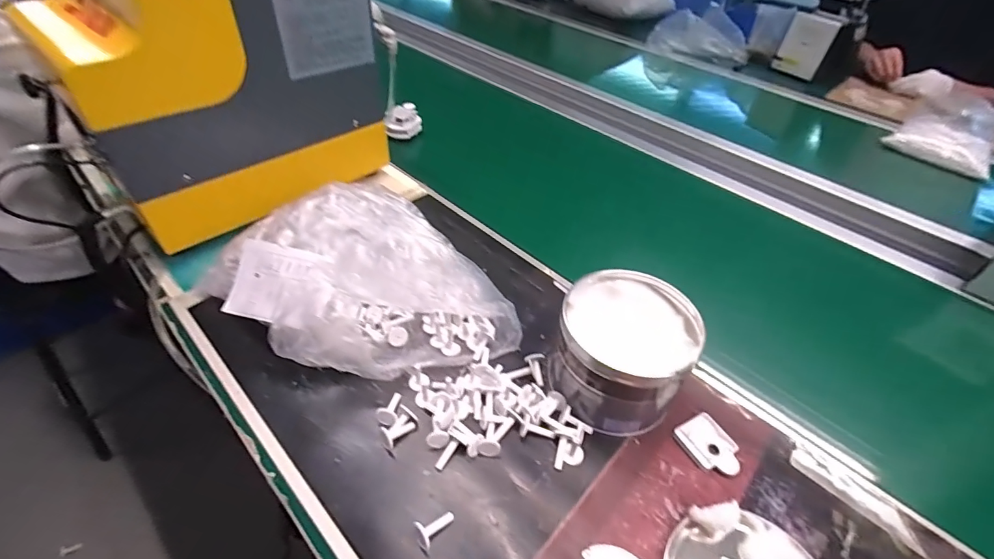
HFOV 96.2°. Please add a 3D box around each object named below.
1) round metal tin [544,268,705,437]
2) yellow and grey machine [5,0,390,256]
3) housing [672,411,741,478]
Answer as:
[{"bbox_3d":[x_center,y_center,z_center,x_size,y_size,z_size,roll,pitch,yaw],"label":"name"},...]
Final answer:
[{"bbox_3d":[0.123,0.069,0.445,0.124,0.092,0.135,2,45,-2],"label":"round metal tin"},{"bbox_3d":[-0.357,-0.246,0.591,0.226,0.283,0.332,34,51,26],"label":"yellow and grey machine"},{"bbox_3d":[0.202,0.158,0.421,0.046,0.006,0.058,-22,51,-23],"label":"housing"}]

